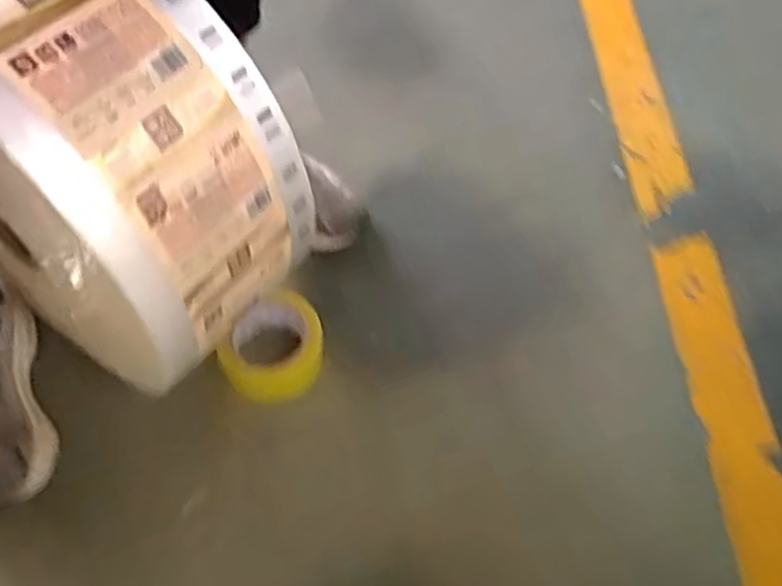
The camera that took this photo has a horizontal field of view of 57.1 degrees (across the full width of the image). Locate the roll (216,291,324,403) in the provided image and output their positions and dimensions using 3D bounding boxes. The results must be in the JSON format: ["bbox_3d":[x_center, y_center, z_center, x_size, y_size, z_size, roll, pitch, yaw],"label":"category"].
[{"bbox_3d":[-0.133,0.057,0.783,0.110,0.043,0.121,1,59,-2],"label":"roll"}]

